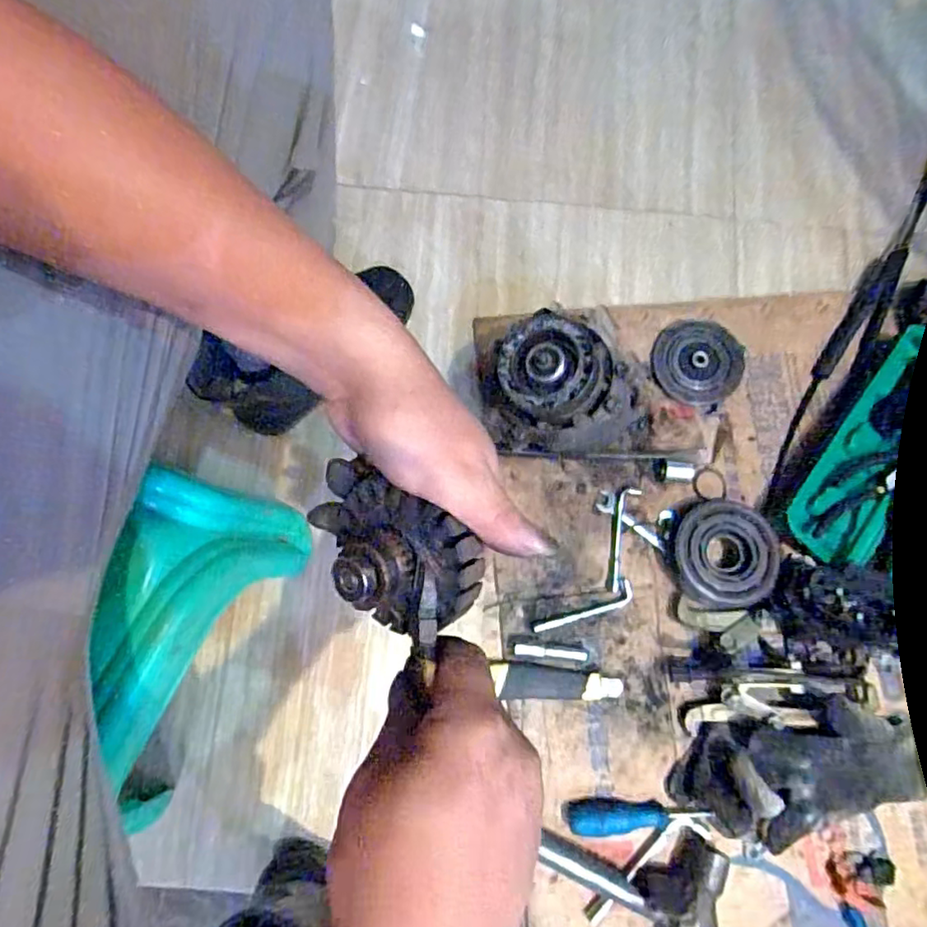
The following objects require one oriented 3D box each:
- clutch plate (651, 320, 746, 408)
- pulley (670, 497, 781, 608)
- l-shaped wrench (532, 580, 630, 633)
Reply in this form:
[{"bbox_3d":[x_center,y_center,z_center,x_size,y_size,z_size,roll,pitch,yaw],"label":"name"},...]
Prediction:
[{"bbox_3d":[0.289,-0.127,0.749,0.121,0.019,0.105,-38,81,-8],"label":"clutch plate"},{"bbox_3d":[0.284,0.099,0.674,0.105,0.028,0.113,0,73,8],"label":"pulley"},{"bbox_3d":[0.132,0.162,0.675,0.118,0.006,0.022,-22,79,-6],"label":"l-shaped wrench"}]

